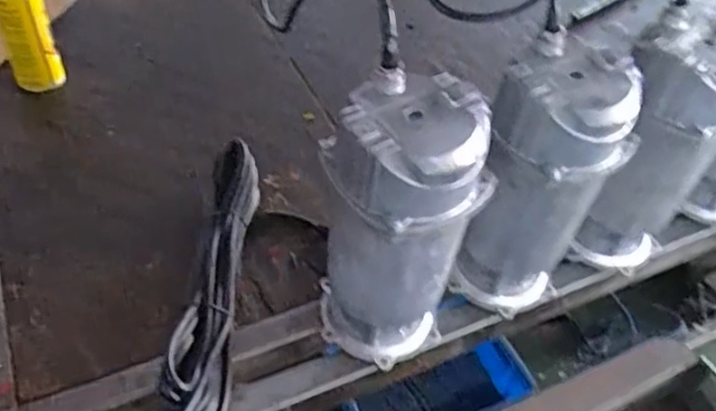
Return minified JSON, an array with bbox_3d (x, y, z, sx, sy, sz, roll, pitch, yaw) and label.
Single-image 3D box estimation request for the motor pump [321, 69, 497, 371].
[{"bbox_3d":[0.034,0.035,0.618,0.143,0.303,0.118,7,47,1],"label":"motor pump"}]

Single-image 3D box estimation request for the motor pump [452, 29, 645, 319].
[{"bbox_3d":[0.179,-0.008,0.673,0.132,0.297,0.137,22,49,14],"label":"motor pump"}]

